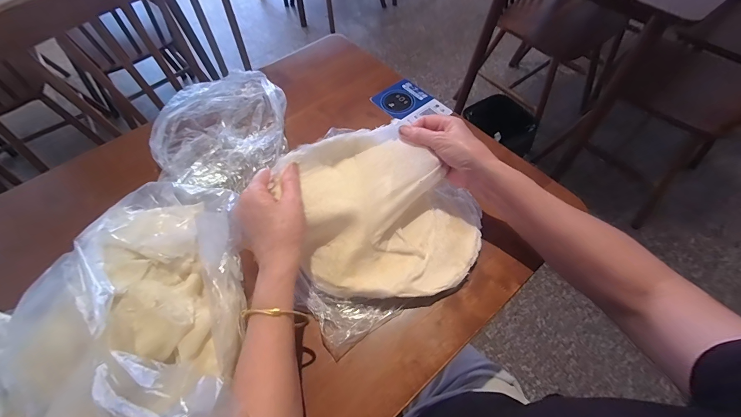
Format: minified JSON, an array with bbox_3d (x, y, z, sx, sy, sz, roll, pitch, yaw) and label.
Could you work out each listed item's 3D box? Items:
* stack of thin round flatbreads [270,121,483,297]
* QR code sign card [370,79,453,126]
[{"bbox_3d":[0.014,0.007,0.403,0.202,0.042,0.211,-21,85,-15],"label":"stack of thin round flatbreads"},{"bbox_3d":[0.069,-0.182,0.567,0.090,0.010,0.107,-34,66,-17],"label":"QR code sign card"}]

